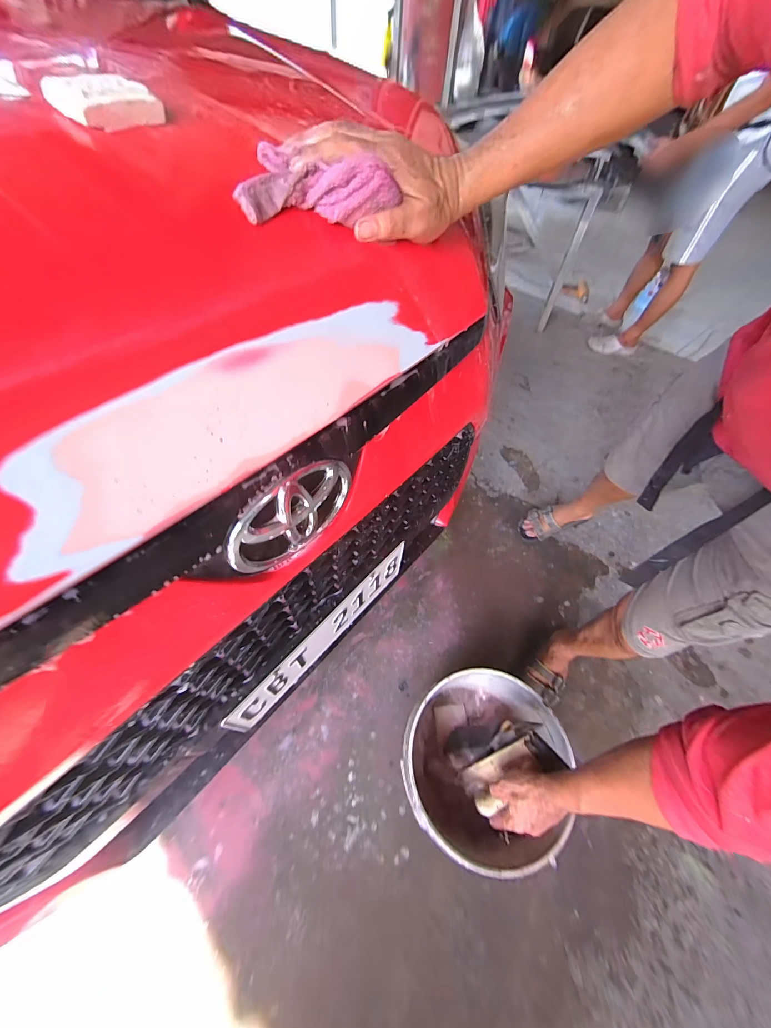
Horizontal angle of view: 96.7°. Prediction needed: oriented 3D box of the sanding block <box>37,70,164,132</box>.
[{"bbox_3d":[-0.230,-0.340,0.282,0.052,0.024,0.065,29,58,14],"label":"sanding block"}]

